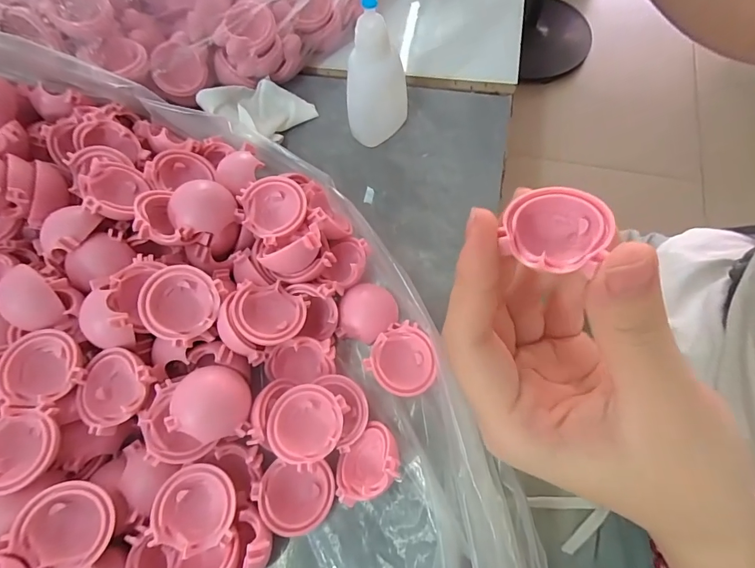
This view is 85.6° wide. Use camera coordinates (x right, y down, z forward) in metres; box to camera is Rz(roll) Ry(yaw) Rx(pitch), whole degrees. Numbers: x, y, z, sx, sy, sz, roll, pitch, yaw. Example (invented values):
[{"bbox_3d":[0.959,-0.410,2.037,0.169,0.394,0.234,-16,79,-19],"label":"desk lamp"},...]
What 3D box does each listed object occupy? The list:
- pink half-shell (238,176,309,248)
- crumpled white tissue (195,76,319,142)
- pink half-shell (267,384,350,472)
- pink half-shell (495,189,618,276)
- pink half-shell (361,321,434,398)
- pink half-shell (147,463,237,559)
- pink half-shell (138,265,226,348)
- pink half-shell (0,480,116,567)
[{"bbox_3d":[-0.047,-0.034,0.187,0.028,0.012,0.030,-1,67,3],"label":"pink half-shell"},{"bbox_3d":[-0.068,-0.103,0.236,0.039,0.023,0.050,40,75,17],"label":"crumpled white tissue"},{"bbox_3d":[-0.029,0.055,0.163,0.028,0.011,0.029,-1,67,3],"label":"pink half-shell"},{"bbox_3d":[0.052,-0.017,0.122,0.028,0.014,0.027,-1,67,3],"label":"pink half-shell"},{"bbox_3d":[0.012,0.033,0.176,0.028,0.011,0.029,-1,67,3],"label":"pink half-shell"},{"bbox_3d":[-0.067,0.084,0.155,0.029,0.013,0.028,-7,67,0],"label":"pink half-shell"},{"bbox_3d":[-0.080,0.008,0.167,0.029,0.012,0.029,34,80,-11],"label":"pink half-shell"},{"bbox_3d":[-0.109,0.085,0.143,0.030,0.011,0.028,7,81,-15],"label":"pink half-shell"}]

